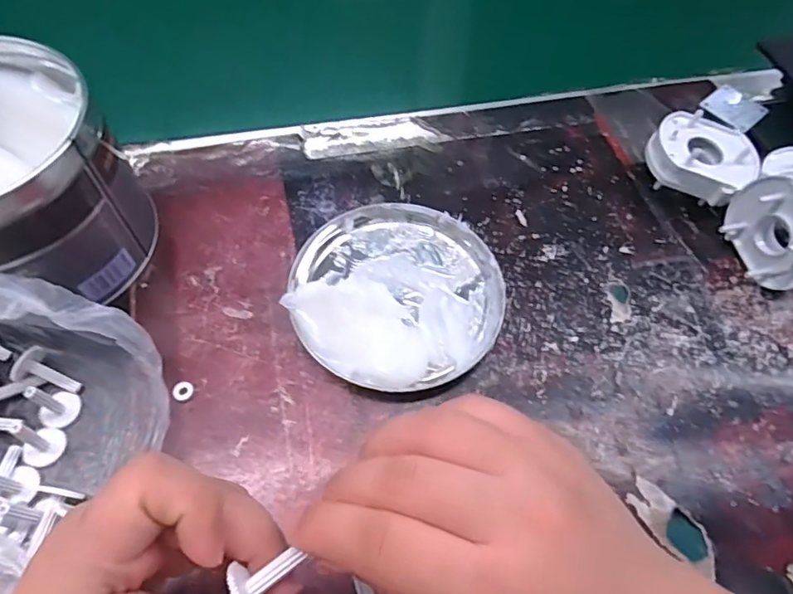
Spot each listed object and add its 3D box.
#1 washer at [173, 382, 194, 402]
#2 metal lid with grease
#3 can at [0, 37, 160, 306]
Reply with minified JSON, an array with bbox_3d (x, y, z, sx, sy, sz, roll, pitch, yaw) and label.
[{"bbox_3d":[-0.118,0.052,0.290,0.010,0.004,0.011,1,59,-2],"label":"washer"},{"bbox_3d":[0.001,-0.008,0.317,0.125,0.029,0.125,1,59,-2],"label":"metal lid with grease"},{"bbox_3d":[-0.217,-0.059,0.293,0.123,0.101,0.121,1,59,-2],"label":"can"}]

